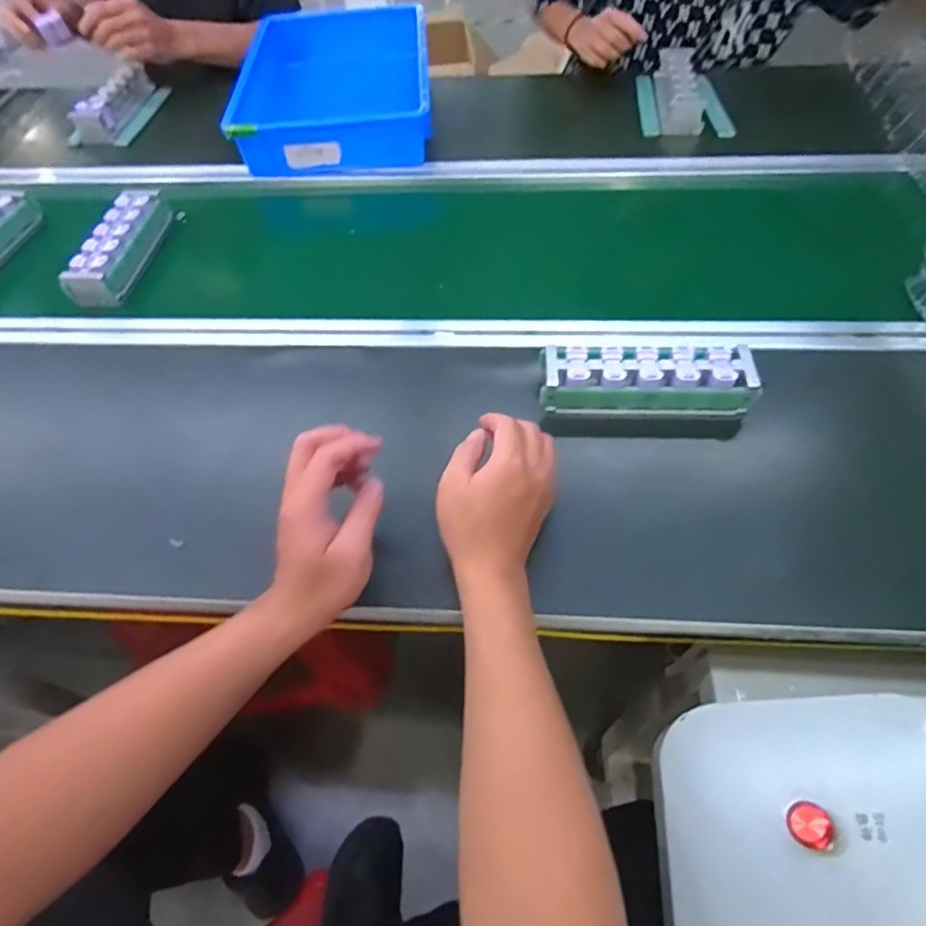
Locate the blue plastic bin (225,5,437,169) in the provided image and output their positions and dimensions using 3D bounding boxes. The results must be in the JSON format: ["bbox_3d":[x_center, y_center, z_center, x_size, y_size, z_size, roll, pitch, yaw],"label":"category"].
[{"bbox_3d":[-0.203,-0.603,0.922,0.292,0.119,0.418,-7,55,-1],"label":"blue plastic bin"}]

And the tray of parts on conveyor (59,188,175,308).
[{"bbox_3d":[-0.438,-0.282,0.725,0.053,0.056,0.193,3,56,6],"label":"tray of parts on conveyor"}]

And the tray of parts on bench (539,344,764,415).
[{"bbox_3d":[0.173,-0.080,0.532,0.194,0.044,0.054,1,55,4],"label":"tray of parts on bench"}]

